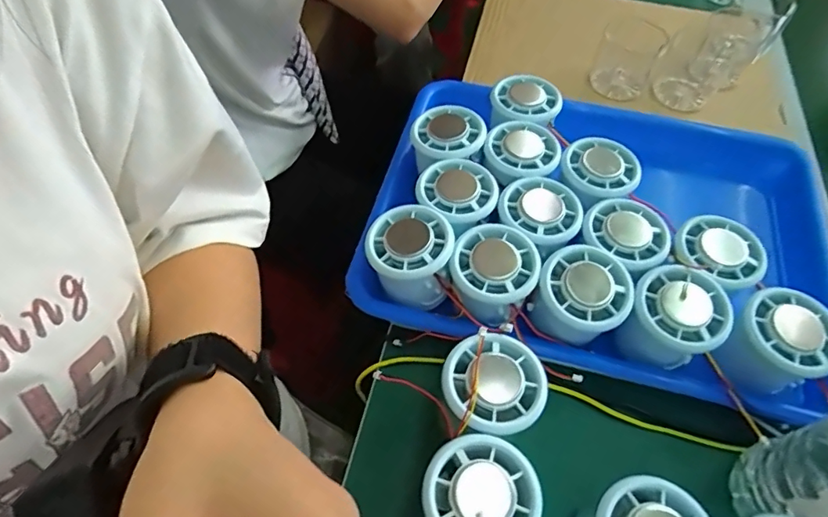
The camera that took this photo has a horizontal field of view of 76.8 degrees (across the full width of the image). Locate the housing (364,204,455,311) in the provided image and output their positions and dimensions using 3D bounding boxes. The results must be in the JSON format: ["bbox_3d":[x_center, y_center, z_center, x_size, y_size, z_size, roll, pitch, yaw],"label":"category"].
[{"bbox_3d":[-0.004,-0.002,0.346,0.054,0.035,0.056,5,56,-1],"label":"housing"}]

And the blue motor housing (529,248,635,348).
[{"bbox_3d":[0.106,0.025,0.332,0.056,0.035,0.057,22,57,10],"label":"blue motor housing"}]

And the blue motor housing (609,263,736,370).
[{"bbox_3d":[0.161,0.045,0.337,0.056,0.064,0.055,29,59,14],"label":"blue motor housing"}]

